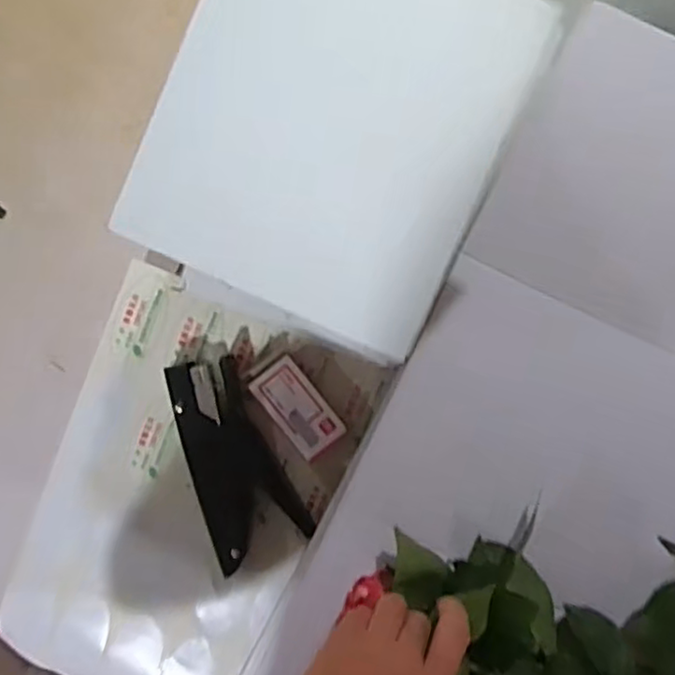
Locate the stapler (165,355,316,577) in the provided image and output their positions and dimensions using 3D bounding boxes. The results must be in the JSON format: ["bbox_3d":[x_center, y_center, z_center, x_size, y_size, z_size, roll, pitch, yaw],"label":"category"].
[{"bbox_3d":[-0.079,0.087,0.481,0.066,0.027,0.144,-26,90,3],"label":"stapler"}]

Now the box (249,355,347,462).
[{"bbox_3d":[-0.028,0.051,0.479,0.038,0.016,0.069,-41,90,3],"label":"box"}]

